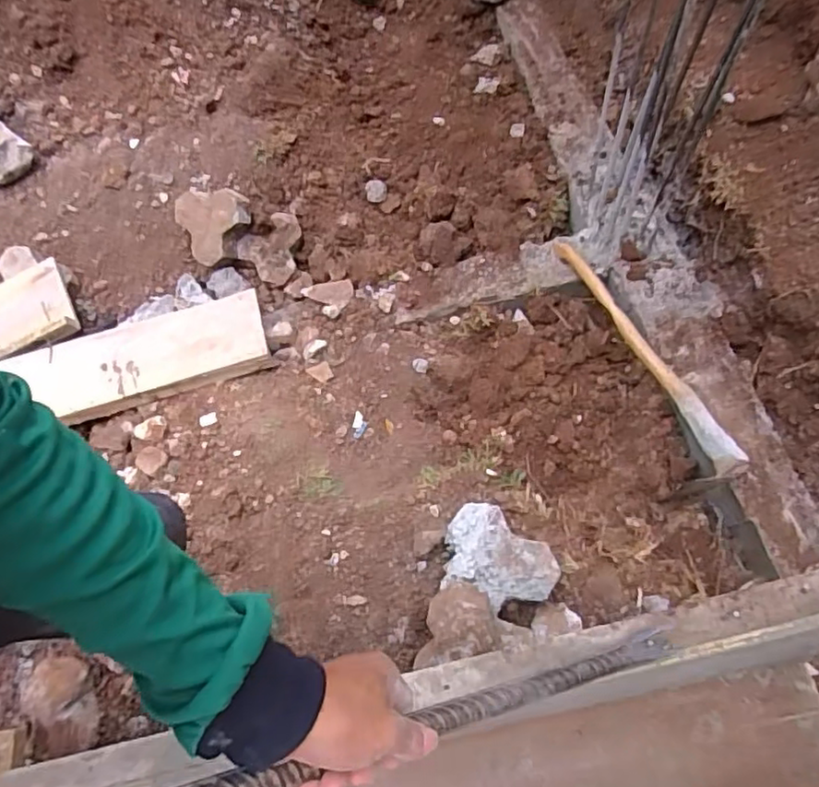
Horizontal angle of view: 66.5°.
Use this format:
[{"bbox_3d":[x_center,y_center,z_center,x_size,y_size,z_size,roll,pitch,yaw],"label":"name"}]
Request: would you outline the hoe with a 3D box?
[{"bbox_3d":[0.536,-0.096,1.485,0.111,0.219,0.702,-20,68,-4],"label":"hoe"}]

